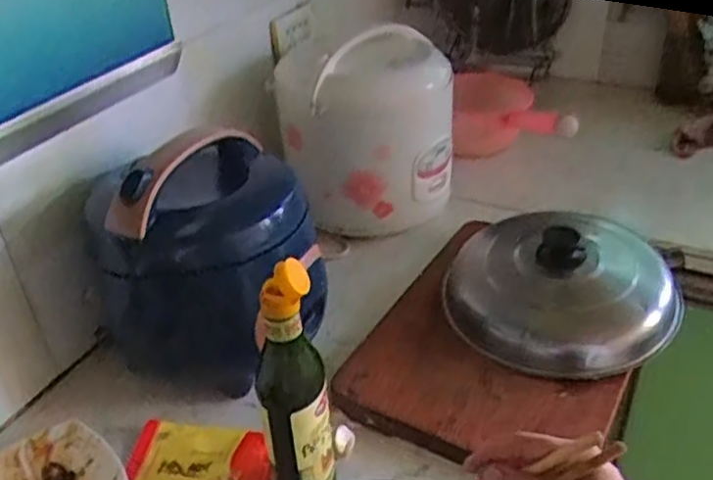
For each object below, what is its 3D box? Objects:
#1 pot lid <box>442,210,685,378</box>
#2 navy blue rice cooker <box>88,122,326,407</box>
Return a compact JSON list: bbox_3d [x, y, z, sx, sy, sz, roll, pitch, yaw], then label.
[{"bbox_3d":[0.239,0.051,0.805,0.252,0.087,0.225,11,36,21],"label":"pot lid"},{"bbox_3d":[-0.142,0.031,0.765,0.192,0.232,0.195,12,36,21],"label":"navy blue rice cooker"}]

